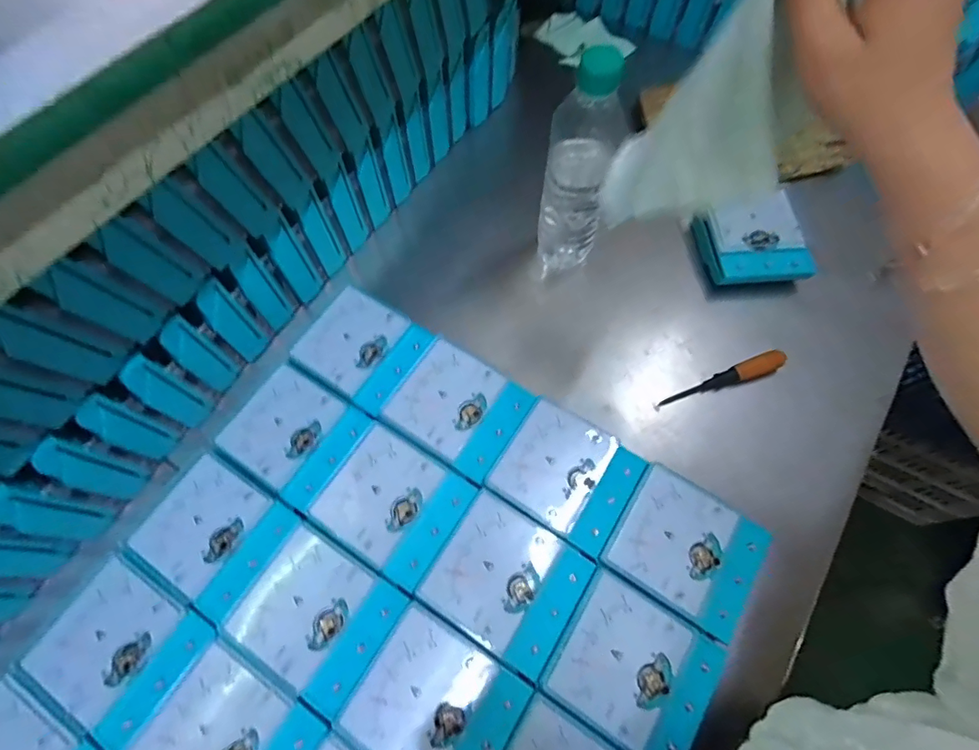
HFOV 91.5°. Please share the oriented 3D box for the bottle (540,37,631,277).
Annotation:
[{"bbox_3d":[0.082,-0.189,0.437,0.057,0.206,0.070,6,65,4],"label":"bottle"}]

